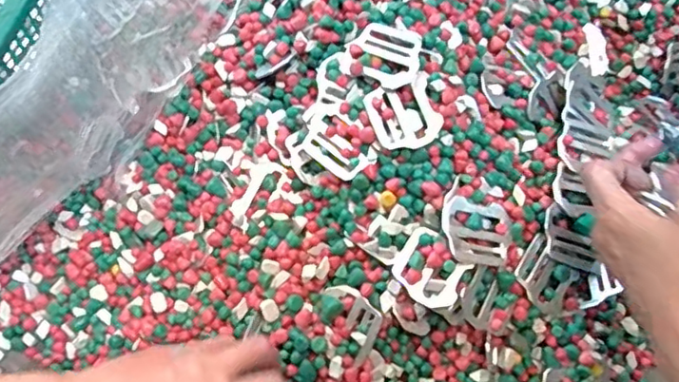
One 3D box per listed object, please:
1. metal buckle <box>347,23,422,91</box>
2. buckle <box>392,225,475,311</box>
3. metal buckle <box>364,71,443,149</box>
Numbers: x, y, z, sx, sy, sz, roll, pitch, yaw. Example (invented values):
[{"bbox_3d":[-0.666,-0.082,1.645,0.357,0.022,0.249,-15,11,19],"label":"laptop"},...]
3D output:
[{"bbox_3d":[0.036,-0.104,0.449,0.054,0.010,0.047,33,72,12],"label":"metal buckle"},{"bbox_3d":[0.065,0.056,0.421,0.052,0.006,0.046,39,73,14],"label":"buckle"},{"bbox_3d":[0.048,-0.057,0.442,0.048,0.007,0.051,-21,79,6],"label":"metal buckle"}]

